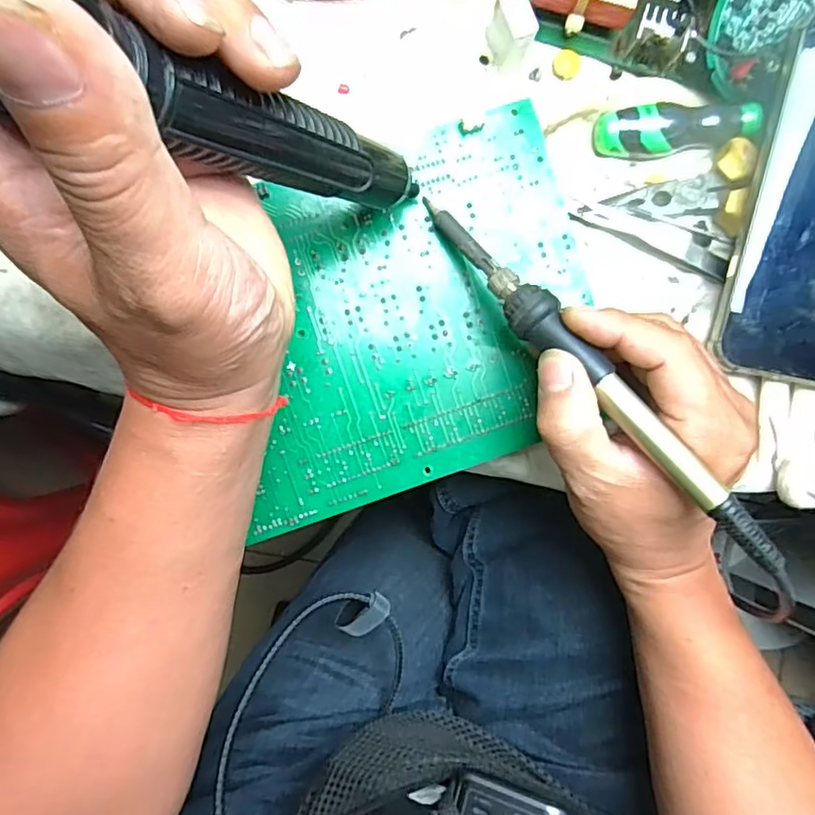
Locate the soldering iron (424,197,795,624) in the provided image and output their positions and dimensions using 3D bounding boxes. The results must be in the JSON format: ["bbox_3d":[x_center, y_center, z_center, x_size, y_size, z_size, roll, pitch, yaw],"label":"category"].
[{"bbox_3d":[0.080,-0.006,0.246,0.021,0.015,0.214,-38,77,-4],"label":"soldering iron"}]

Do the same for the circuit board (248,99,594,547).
[{"bbox_3d":[-0.001,-0.042,0.285,0.180,0.004,0.154,-19,94,-3],"label":"circuit board"}]

